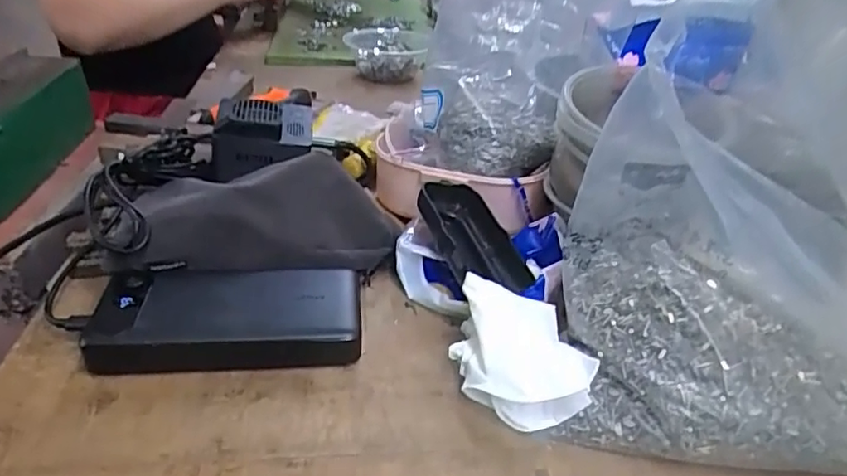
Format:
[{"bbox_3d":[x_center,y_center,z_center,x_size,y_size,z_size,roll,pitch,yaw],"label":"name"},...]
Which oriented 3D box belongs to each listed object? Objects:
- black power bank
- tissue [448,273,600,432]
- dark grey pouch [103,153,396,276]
[{"bbox_3d":[-0.119,0.048,0.376,0.154,0.023,0.072,0,32,-7],"label":"black power bank"},{"bbox_3d":[0.054,0.065,0.347,0.073,0.048,0.077,4,32,1],"label":"tissue"},{"bbox_3d":[-0.114,-0.020,0.427,0.175,0.034,0.097,0,32,-8],"label":"dark grey pouch"}]

